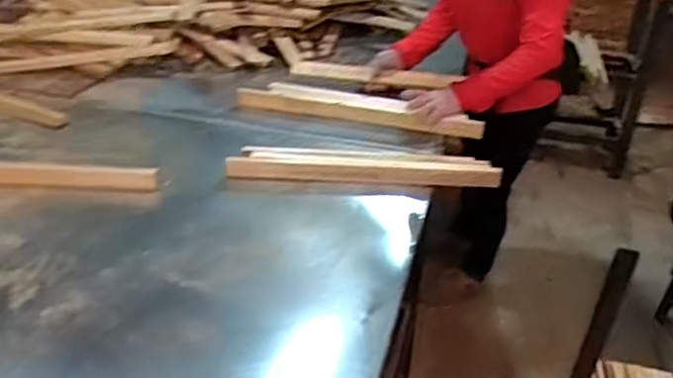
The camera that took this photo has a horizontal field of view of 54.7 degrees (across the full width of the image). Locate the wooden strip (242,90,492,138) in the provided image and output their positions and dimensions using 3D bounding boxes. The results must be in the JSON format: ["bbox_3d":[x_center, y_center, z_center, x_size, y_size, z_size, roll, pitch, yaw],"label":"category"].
[{"bbox_3d":[0.056,-0.183,1.569,0.590,0.042,0.054,7,30,8],"label":"wooden strip"}]

